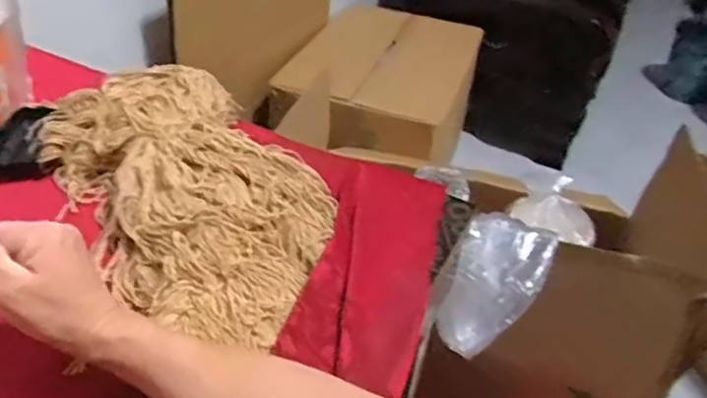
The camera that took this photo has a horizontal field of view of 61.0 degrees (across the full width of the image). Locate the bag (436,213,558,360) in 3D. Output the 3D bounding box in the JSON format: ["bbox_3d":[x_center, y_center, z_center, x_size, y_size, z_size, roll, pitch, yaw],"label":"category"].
[{"bbox_3d":[0.191,0.107,0.797,0.117,0.115,0.171,17,40,16],"label":"bag"}]

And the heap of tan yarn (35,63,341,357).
[{"bbox_3d":[-0.168,-0.021,0.596,0.210,0.071,0.394,-23,46,-31],"label":"heap of tan yarn"}]

